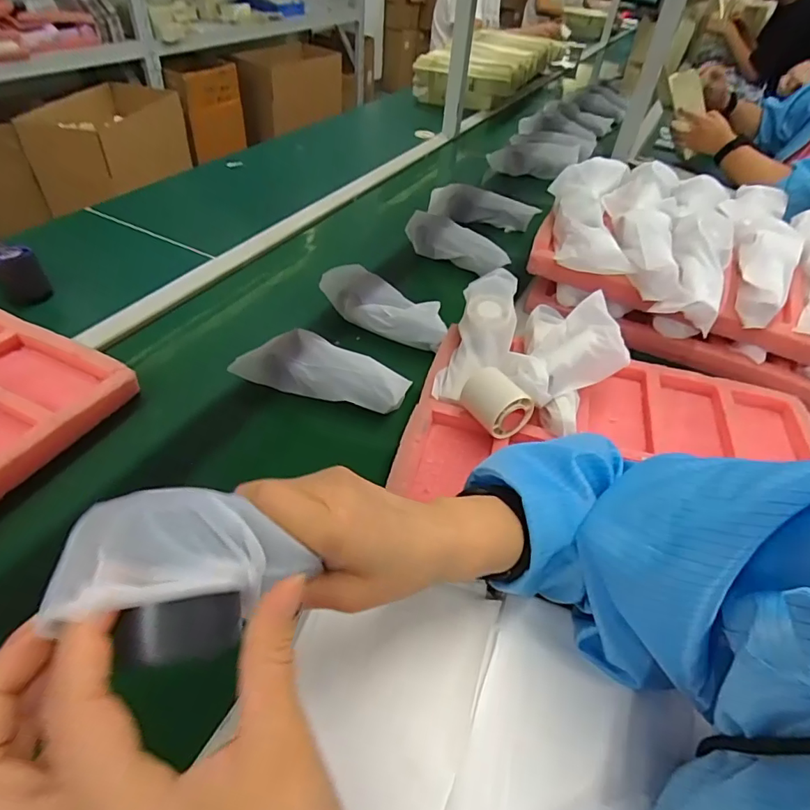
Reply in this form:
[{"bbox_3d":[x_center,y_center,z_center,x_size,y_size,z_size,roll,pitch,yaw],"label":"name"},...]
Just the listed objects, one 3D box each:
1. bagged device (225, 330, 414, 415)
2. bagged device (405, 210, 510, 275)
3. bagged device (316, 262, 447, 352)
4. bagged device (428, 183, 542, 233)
[{"bbox_3d":[-0.092,-0.041,0.570,0.196,0.058,0.058,14,45,8],"label":"bagged device"},{"bbox_3d":[0.085,-0.267,0.821,0.182,0.052,0.058,22,47,16],"label":"bagged device"},{"bbox_3d":[-0.034,-0.129,0.662,0.188,0.061,0.071,36,52,27],"label":"bagged device"},{"bbox_3d":[0.145,-0.368,0.926,0.196,0.067,0.036,9,45,3],"label":"bagged device"}]

